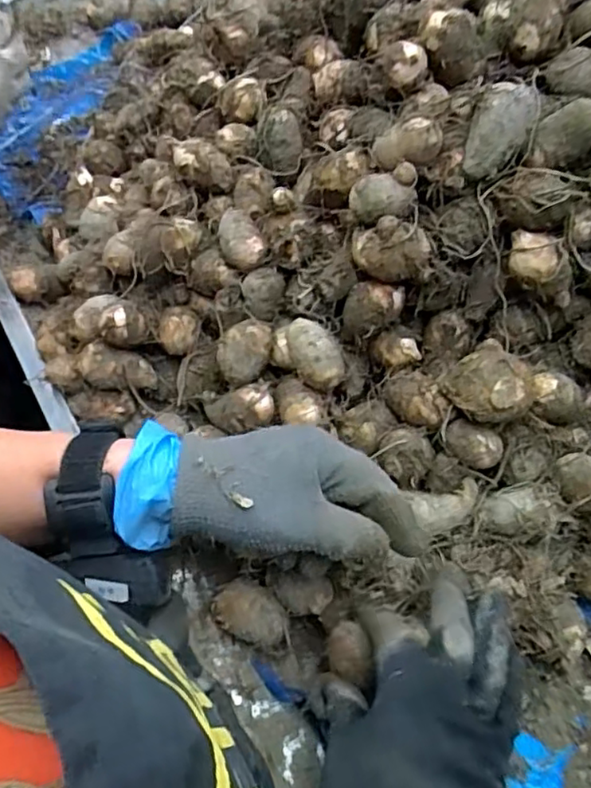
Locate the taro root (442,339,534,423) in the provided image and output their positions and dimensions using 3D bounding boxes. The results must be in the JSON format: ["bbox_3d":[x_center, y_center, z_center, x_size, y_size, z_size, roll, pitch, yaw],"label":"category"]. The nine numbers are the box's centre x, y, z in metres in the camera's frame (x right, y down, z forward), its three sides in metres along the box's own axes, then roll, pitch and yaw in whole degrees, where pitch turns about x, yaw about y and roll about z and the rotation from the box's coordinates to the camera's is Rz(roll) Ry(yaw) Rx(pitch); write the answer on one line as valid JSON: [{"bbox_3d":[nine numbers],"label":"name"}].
[{"bbox_3d":[0.120,-0.003,0.392,0.043,0.035,0.048,-32,62,-14],"label":"taro root"}]

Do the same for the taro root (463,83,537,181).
[{"bbox_3d":[0.123,-0.162,0.385,0.033,0.024,0.058,25,106,43],"label":"taro root"}]

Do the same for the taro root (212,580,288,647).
[{"bbox_3d":[-0.029,0.145,0.412,0.048,0.034,0.033,29,66,19],"label":"taro root"}]

